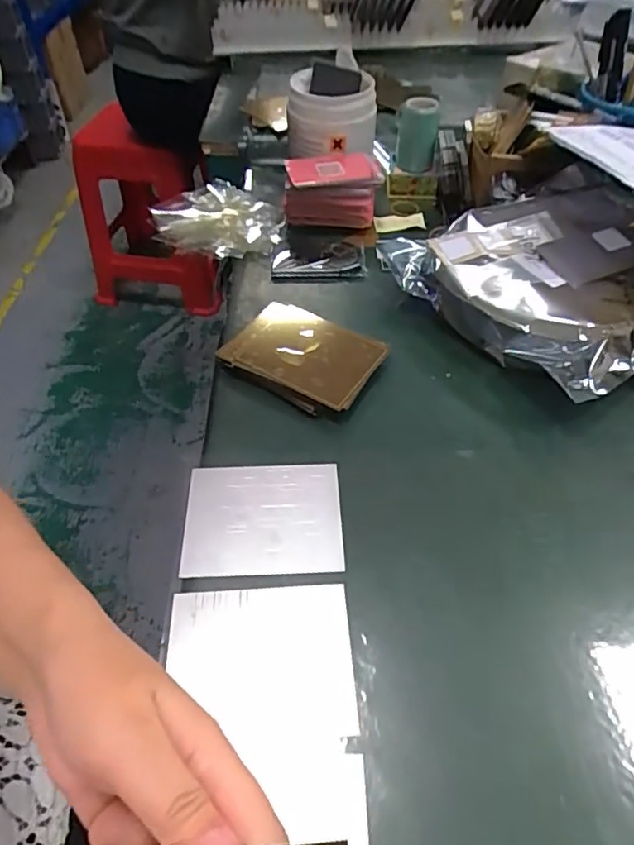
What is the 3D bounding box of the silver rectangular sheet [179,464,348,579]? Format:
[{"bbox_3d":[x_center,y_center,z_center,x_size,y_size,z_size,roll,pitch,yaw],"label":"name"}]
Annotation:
[{"bbox_3d":[-0.035,0.061,0.354,0.099,0.004,0.077,-2,49,-1],"label":"silver rectangular sheet"}]

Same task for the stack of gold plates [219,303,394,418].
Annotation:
[{"bbox_3d":[-0.011,-0.055,0.443,0.119,0.018,0.088,28,55,23],"label":"stack of gold plates"}]

